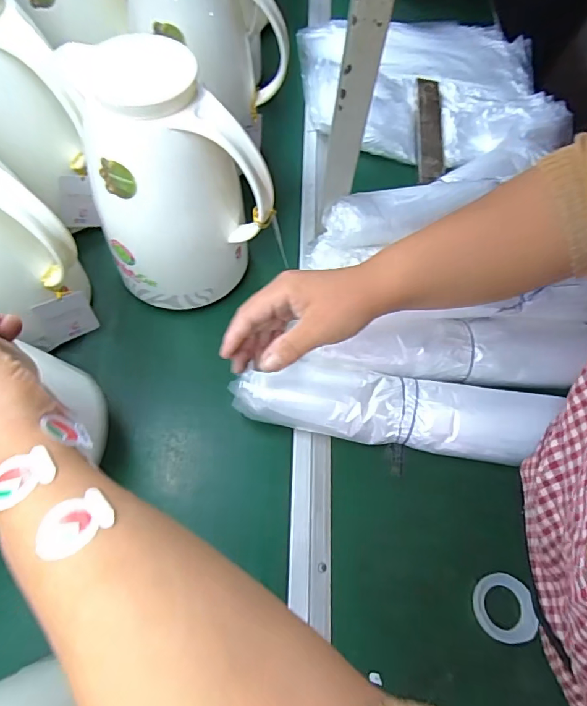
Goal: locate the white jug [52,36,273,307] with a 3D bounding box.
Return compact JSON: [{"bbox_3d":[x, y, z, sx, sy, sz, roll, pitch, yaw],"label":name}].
[{"bbox_3d":[-0.116,-0.166,0.464,0.160,0.258,0.130,-11,58,-15],"label":"white jug"}]

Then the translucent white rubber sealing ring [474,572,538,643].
[{"bbox_3d":[0.200,0.241,0.430,0.054,0.011,0.057,1,63,-2],"label":"translucent white rubber sealing ring"}]

